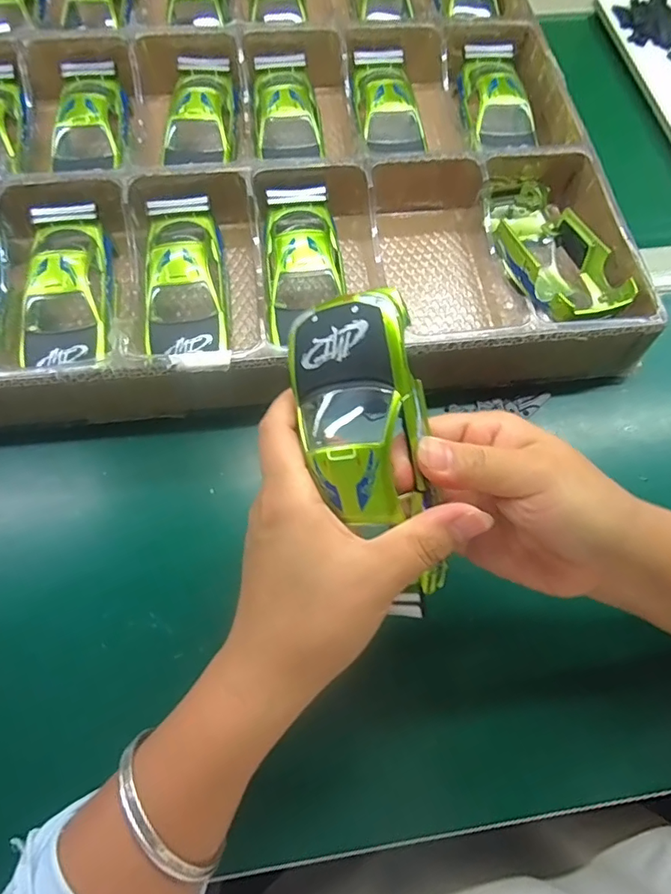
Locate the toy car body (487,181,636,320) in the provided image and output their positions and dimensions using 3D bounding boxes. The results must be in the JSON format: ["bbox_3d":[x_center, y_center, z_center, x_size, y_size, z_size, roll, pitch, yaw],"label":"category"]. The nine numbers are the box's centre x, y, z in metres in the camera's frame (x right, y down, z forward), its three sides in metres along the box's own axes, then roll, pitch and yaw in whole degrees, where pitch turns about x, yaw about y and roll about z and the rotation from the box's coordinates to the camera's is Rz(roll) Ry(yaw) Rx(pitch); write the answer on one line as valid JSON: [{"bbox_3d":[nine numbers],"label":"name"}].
[{"bbox_3d":[0.143,-0.134,0.340,0.068,0.044,0.131,-6,69,-4],"label":"toy car body"}]

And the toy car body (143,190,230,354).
[{"bbox_3d":[-0.099,-0.103,0.329,0.051,0.039,0.132,-6,69,-4],"label":"toy car body"}]

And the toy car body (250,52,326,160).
[{"bbox_3d":[-0.039,-0.266,0.396,0.052,0.039,0.101,-6,69,-4],"label":"toy car body"}]

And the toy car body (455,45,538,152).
[{"bbox_3d":[0.131,-0.283,0.400,0.053,0.026,0.112,-2,69,-3],"label":"toy car body"}]

